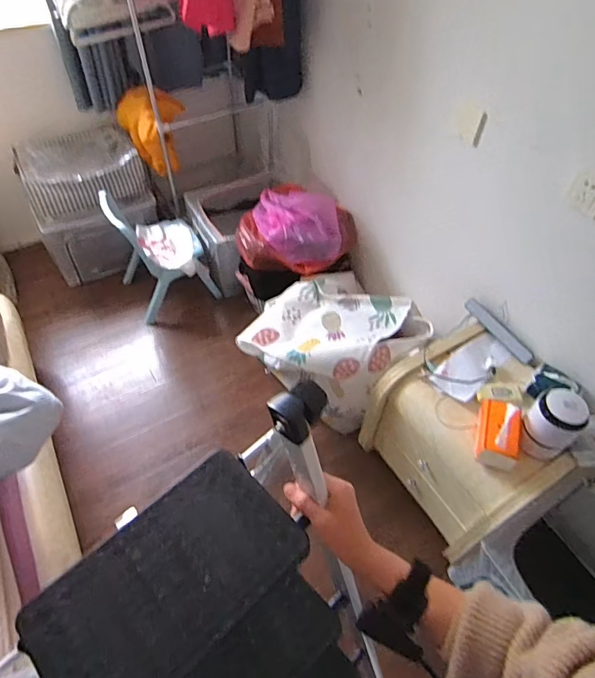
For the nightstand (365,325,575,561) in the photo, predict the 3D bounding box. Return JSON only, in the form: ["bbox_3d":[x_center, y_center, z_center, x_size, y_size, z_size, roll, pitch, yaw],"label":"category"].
[{"bbox_3d":[0.528,0.325,1.410,0.380,0.425,0.516,-22,55,-20],"label":"nightstand"}]

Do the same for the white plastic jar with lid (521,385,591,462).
[{"bbox_3d":[0.630,0.217,1.112,0.101,0.183,0.111,1,51,-2],"label":"white plastic jar with lid"}]

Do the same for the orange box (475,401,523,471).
[{"bbox_3d":[0.525,0.240,1.149,0.097,0.086,0.170,17,52,11],"label":"orange box"}]

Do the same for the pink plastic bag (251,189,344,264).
[{"bbox_3d":[0.000,-0.475,1.846,0.366,0.123,0.318,6,51,2],"label":"pink plastic bag"}]

